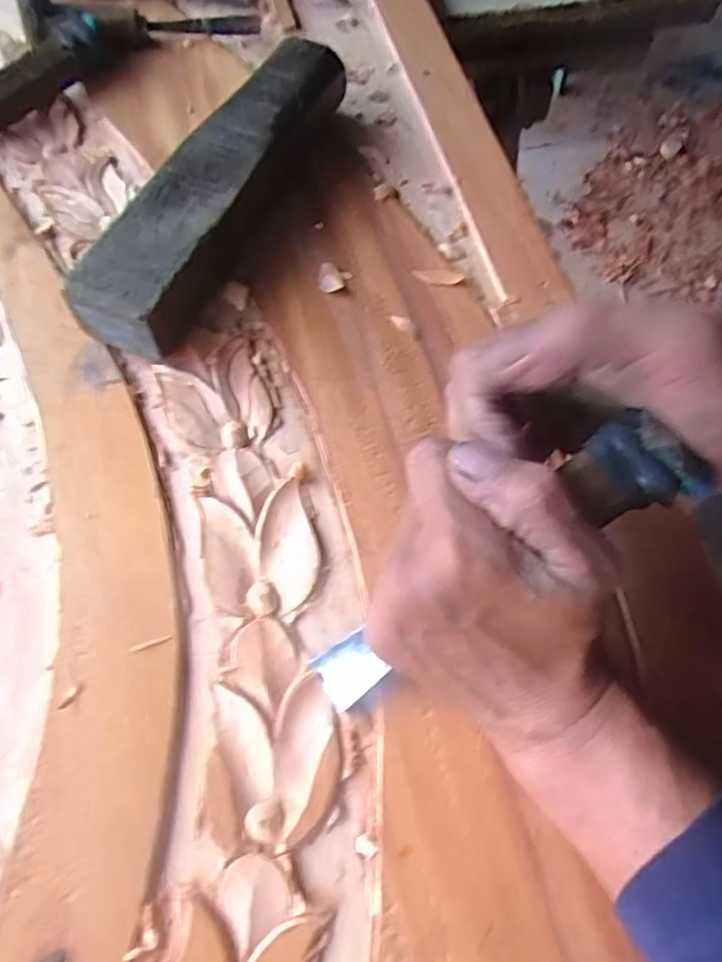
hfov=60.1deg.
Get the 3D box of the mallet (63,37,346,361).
[{"bbox_3d":[-0.081,-0.190,0.404,0.068,0.046,0.262,24,66,10],"label":"mallet"}]

